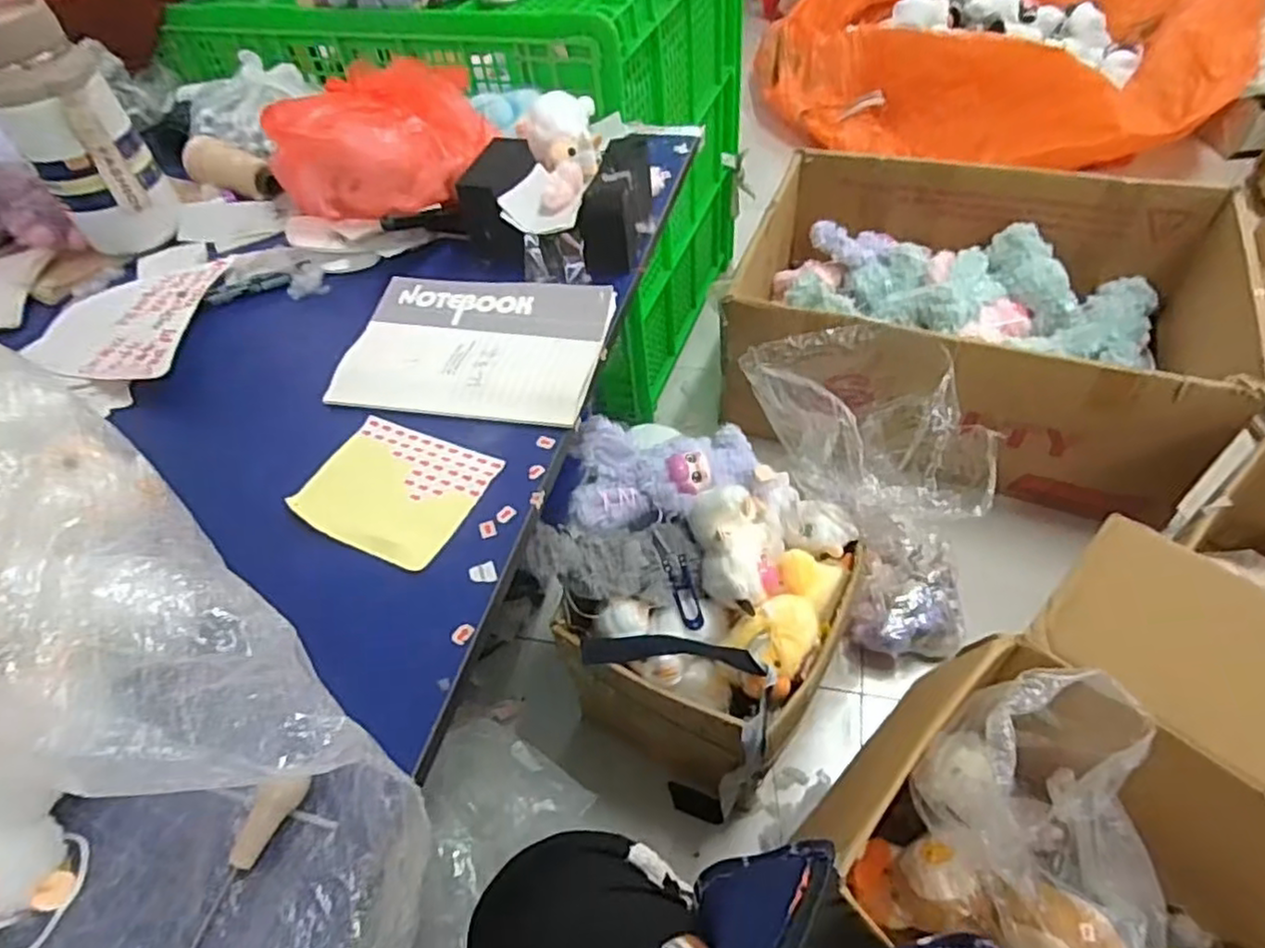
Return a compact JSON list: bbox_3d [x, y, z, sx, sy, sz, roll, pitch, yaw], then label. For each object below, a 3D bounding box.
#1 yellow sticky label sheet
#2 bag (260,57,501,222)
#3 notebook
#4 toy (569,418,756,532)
[{"bbox_3d":[-0.164,0.009,0.471,0.121,0.004,0.100,19,51,18],"label":"yellow sticky label sheet"},{"bbox_3d":[-0.242,-0.312,0.651,0.197,0.099,0.109,-23,52,-13],"label":"bag"},{"bbox_3d":[-0.125,-0.104,0.544,0.197,0.012,0.142,7,55,10],"label":"notebook"},{"bbox_3d":[0.043,-0.013,0.779,0.201,0.065,0.112,-12,51,-4],"label":"toy"}]

